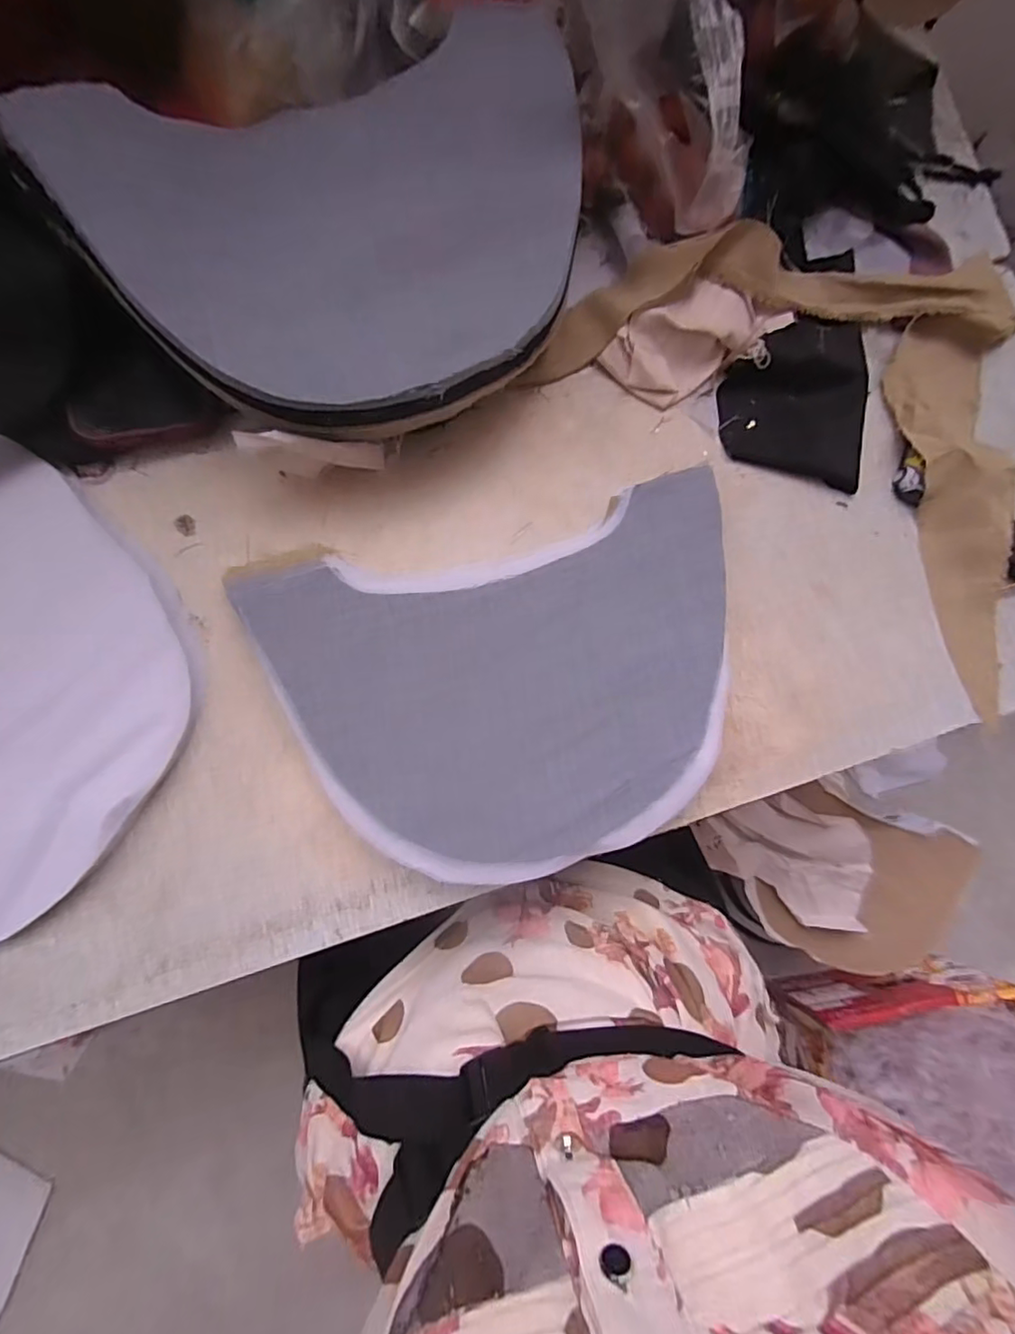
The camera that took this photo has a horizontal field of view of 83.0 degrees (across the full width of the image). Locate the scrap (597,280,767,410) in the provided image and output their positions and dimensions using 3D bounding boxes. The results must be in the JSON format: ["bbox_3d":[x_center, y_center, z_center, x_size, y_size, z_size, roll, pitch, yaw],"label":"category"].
[{"bbox_3d":[0.124,-0.226,0.401,0.106,0.026,0.057,-31,88,-9],"label":"scrap"}]

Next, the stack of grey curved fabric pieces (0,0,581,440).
[{"bbox_3d":[-0.081,-0.235,0.316,0.290,0.039,0.200,-21,86,-9],"label":"stack of grey curved fabric pieces"}]

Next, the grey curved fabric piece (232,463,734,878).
[{"bbox_3d":[0.013,0.012,0.354,0.283,0.036,0.203,-15,88,-9],"label":"grey curved fabric piece"}]

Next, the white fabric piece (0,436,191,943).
[{"bbox_3d":[-0.297,0.032,0.321,0.192,0.015,0.266,34,82,-4],"label":"white fabric piece"}]

